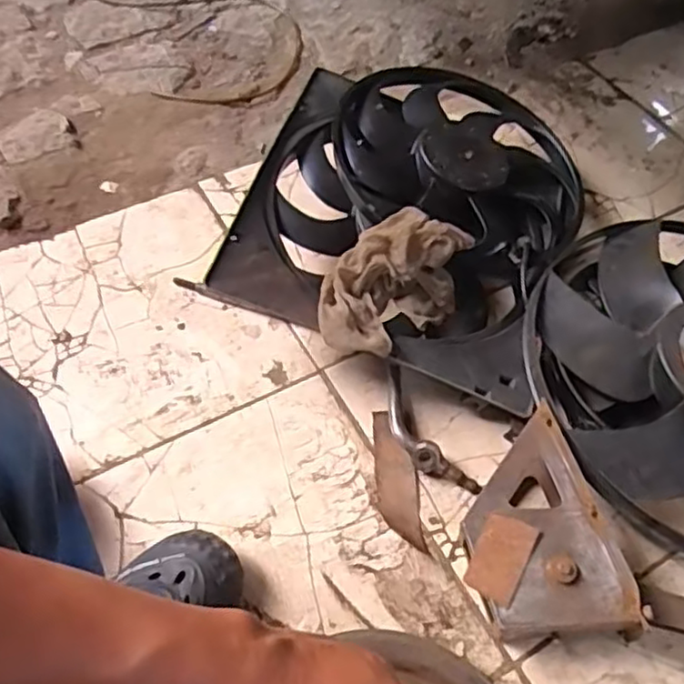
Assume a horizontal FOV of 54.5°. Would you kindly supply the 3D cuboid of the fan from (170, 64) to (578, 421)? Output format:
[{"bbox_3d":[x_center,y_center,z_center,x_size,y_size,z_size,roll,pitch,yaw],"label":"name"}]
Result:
[{"bbox_3d":[0.107,-0.187,0.937,0.417,0.129,0.512,18,58,12],"label":"fan"}]

